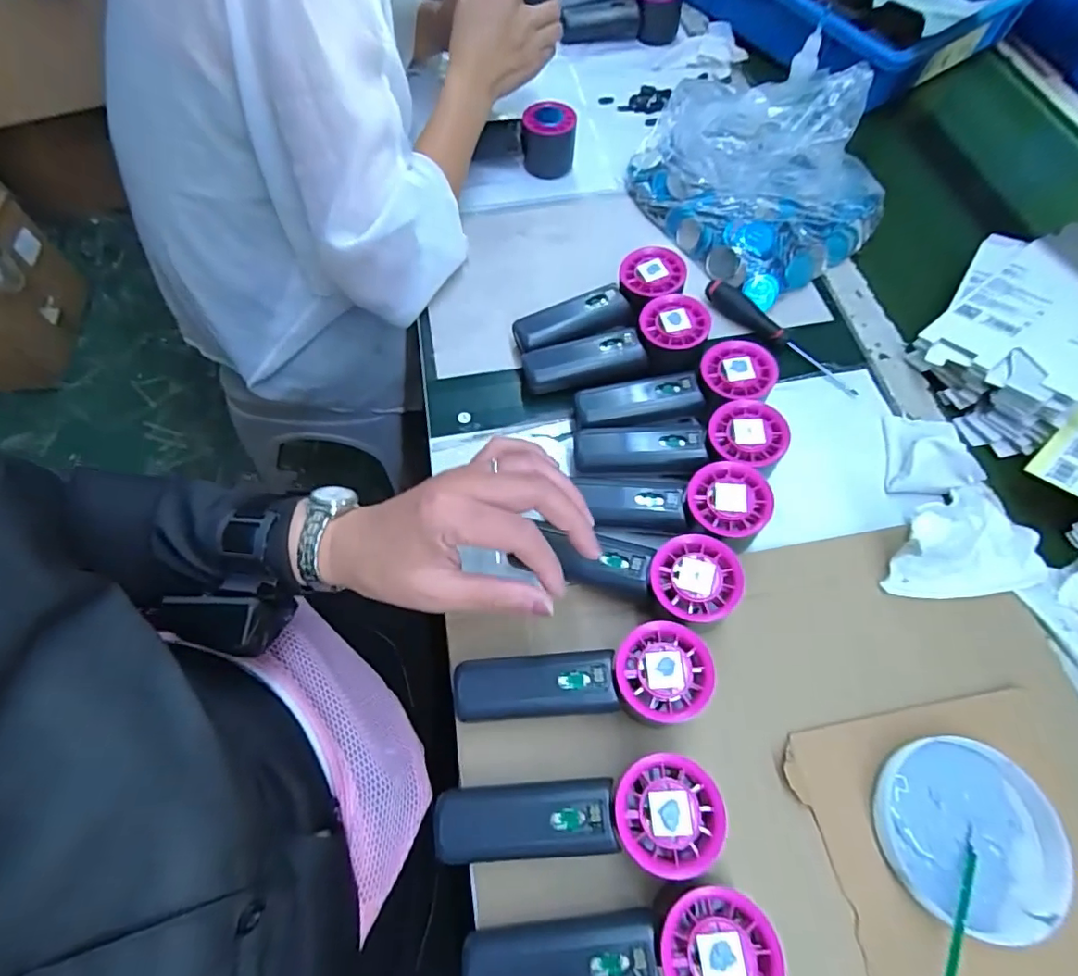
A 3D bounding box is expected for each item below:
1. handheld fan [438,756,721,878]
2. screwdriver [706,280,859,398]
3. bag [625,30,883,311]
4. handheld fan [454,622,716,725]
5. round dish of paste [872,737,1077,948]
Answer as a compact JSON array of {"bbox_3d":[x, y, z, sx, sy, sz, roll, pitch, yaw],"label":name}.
[{"bbox_3d":[0.019,0.186,0.312,0.152,0.057,0.052,-1,64,-3],"label":"handheld fan"},{"bbox_3d":[0.223,-0.140,0.497,0.159,0.022,0.028,42,69,16],"label":"screwdriver"},{"bbox_3d":[0.227,-0.334,0.557,0.241,0.085,0.246,-35,70,-18],"label":"bag"},{"bbox_3d":[0.025,0.125,0.343,0.152,0.055,0.051,-6,64,-6],"label":"handheld fan"},{"bbox_3d":[0.253,0.203,0.324,0.095,0.021,0.098,1,63,-2],"label":"round dish of paste"}]

